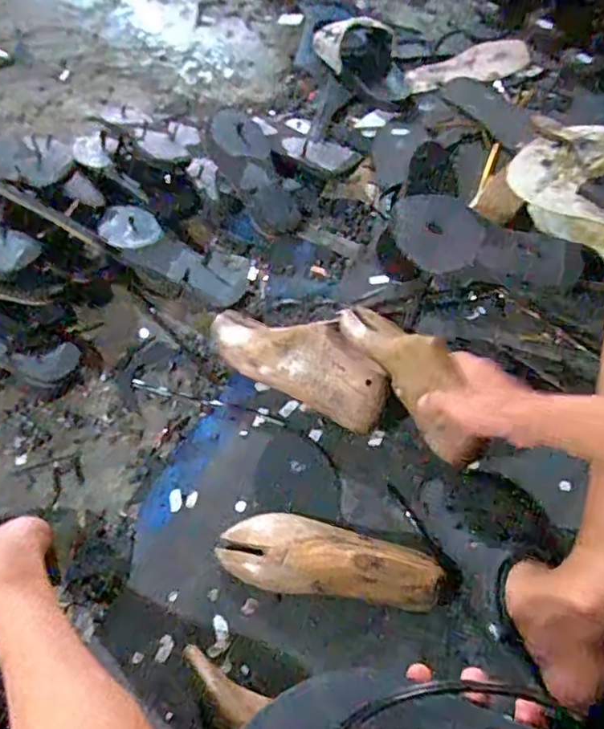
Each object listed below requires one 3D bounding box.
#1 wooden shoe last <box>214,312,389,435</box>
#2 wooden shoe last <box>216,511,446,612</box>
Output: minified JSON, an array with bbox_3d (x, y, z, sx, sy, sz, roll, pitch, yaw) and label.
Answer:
[{"bbox_3d":[-0.002,-0.009,0.714,0.235,0.083,0.101,26,67,15],"label":"wooden shoe last"},{"bbox_3d":[0.025,0.199,0.610,0.229,0.063,0.081,7,64,6],"label":"wooden shoe last"}]

